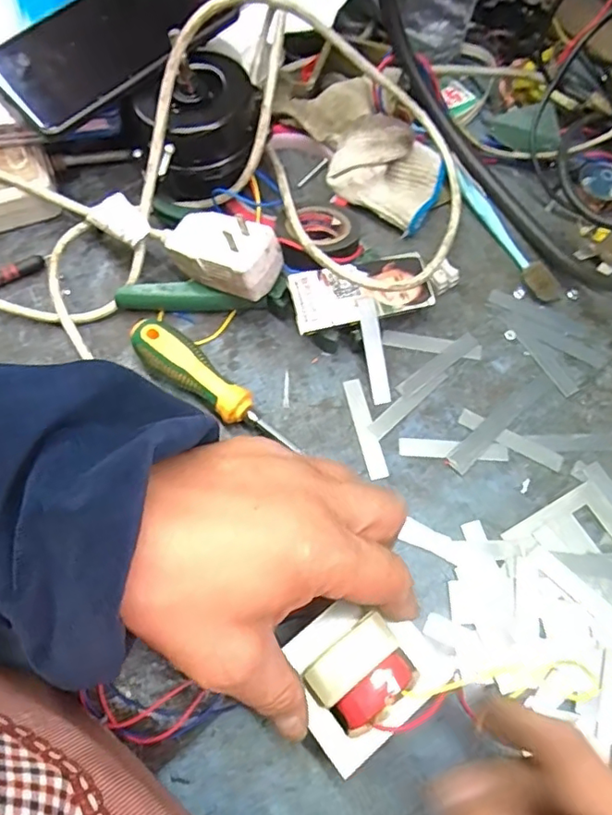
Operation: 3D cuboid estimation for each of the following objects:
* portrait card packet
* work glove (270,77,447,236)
[{"bbox_3d":[0.035,-0.073,0.359,0.088,0.009,0.037,-14,81,-12],"label":"portrait card packet"},{"bbox_3d":[0.039,-0.192,0.414,0.073,0.039,0.145,-36,73,-14],"label":"work glove"}]

